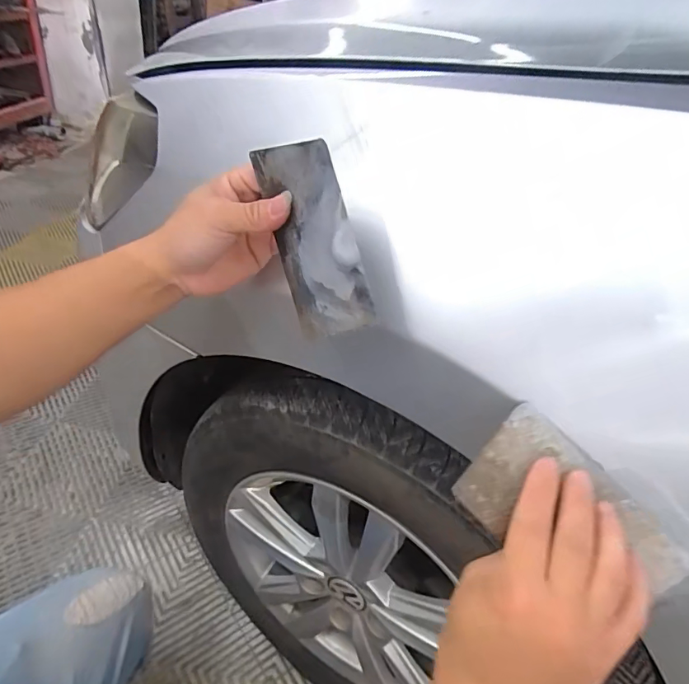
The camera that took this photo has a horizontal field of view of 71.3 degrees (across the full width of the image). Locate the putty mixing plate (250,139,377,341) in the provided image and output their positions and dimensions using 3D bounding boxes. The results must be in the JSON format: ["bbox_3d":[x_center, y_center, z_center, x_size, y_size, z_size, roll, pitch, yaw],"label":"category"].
[{"bbox_3d":[-0.022,-0.065,0.306,0.011,0.126,0.075,-22,9,-41],"label":"putty mixing plate"}]

